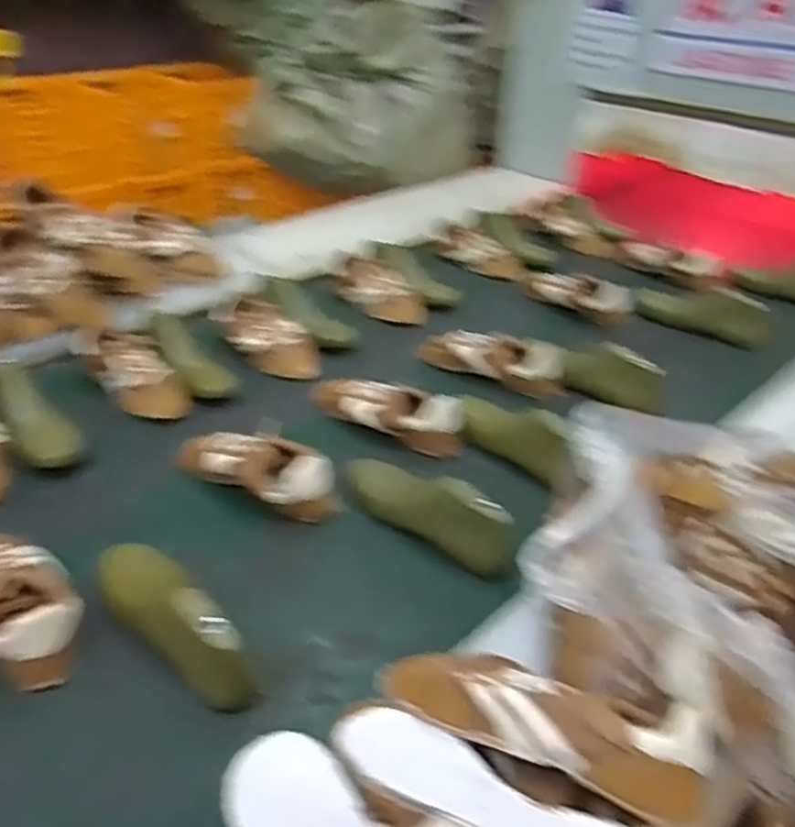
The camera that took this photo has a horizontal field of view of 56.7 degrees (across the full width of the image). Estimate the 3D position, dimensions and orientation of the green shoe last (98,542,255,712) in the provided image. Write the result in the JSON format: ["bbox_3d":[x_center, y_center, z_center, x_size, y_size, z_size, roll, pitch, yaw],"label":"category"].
[{"bbox_3d":[-0.219,0.199,0.712,0.067,0.081,0.216,-25,43,-33],"label":"green shoe last"}]

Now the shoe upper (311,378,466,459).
[{"bbox_3d":[-0.023,-0.007,1.064,0.243,0.069,0.084,19,38,23],"label":"shoe upper"}]

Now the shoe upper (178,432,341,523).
[{"bbox_3d":[-0.179,0.068,0.922,0.233,0.069,0.078,19,38,23],"label":"shoe upper"}]

